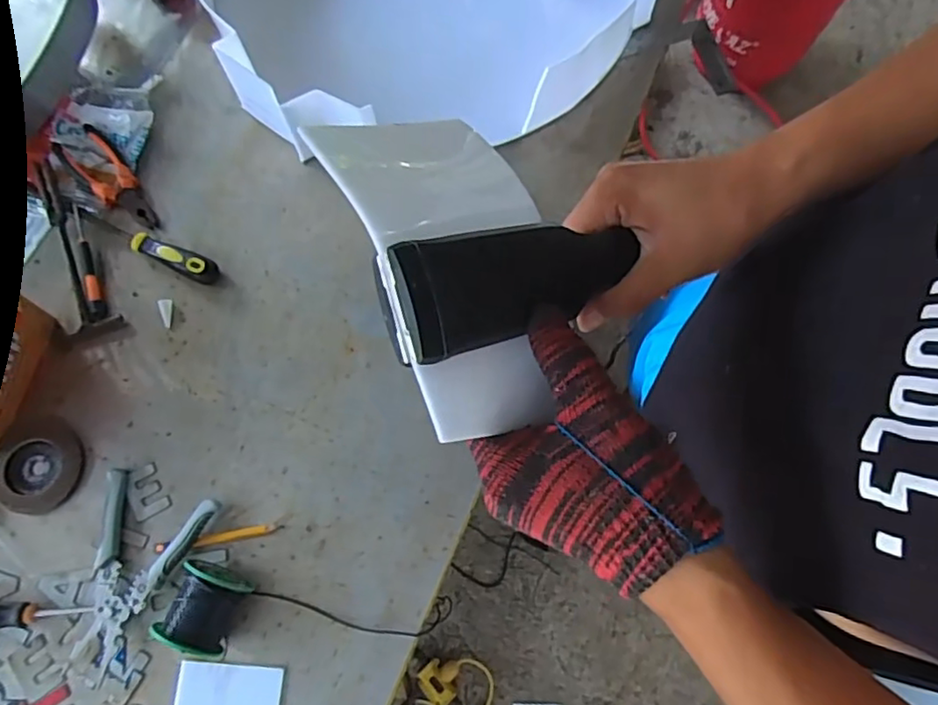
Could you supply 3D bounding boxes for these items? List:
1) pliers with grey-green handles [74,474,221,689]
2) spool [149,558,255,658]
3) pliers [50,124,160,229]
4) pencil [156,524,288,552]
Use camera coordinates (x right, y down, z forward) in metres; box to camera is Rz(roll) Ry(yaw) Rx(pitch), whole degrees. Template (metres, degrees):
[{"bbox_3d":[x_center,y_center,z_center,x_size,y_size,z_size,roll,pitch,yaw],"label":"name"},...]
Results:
[{"bbox_3d":[-0.347,0.232,0.629,0.118,0.019,0.198,16,76,5],"label":"pliers with grey-green handles"},{"bbox_3d":[-0.256,0.247,0.603,0.070,0.060,0.071,18,76,5],"label":"spool"},{"bbox_3d":[-0.433,-0.207,0.751,0.054,0.017,0.157,-41,79,-9],"label":"pliers"},{"bbox_3d":[-0.261,0.192,0.645,0.130,0.009,0.012,-10,75,-2],"label":"pencil"}]

